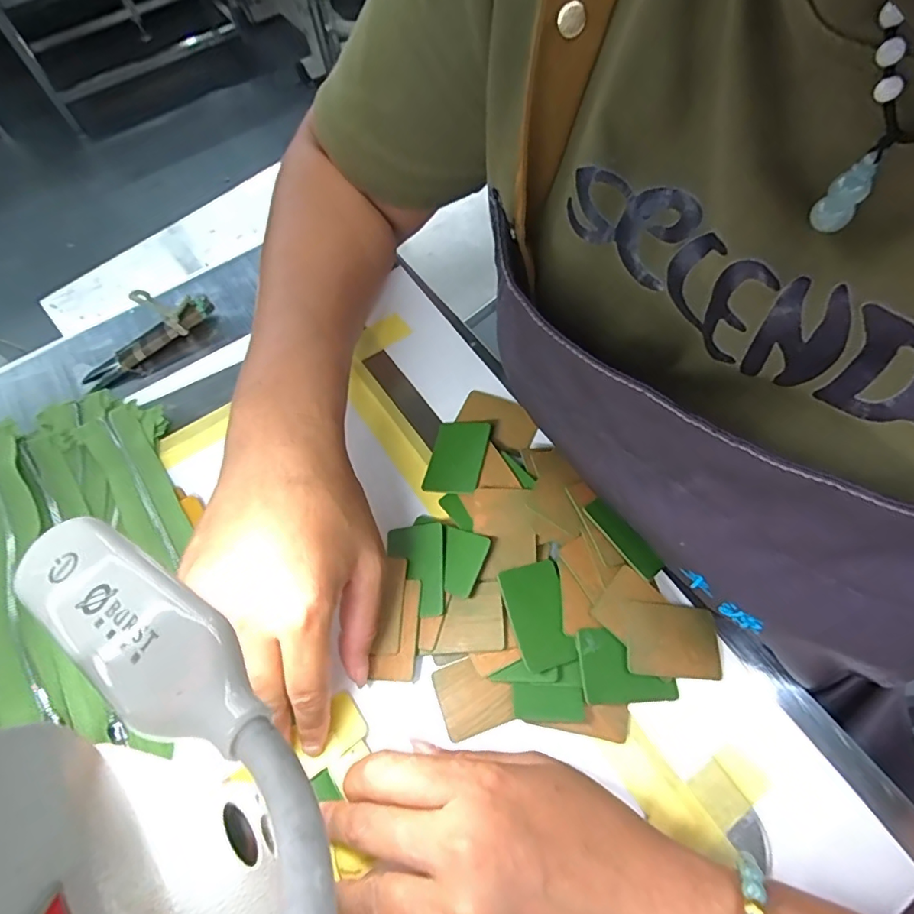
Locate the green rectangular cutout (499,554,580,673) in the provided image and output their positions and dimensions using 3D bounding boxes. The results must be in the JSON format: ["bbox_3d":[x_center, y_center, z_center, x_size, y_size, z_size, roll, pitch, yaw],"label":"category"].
[{"bbox_3d":[0.043,0.082,0.272,0.031,0.005,0.053,-16,63,-4],"label":"green rectangular cutout"}]

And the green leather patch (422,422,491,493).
[{"bbox_3d":[0.000,-0.001,0.324,0.035,0.004,0.051,1,57,25],"label":"green leather patch"}]

